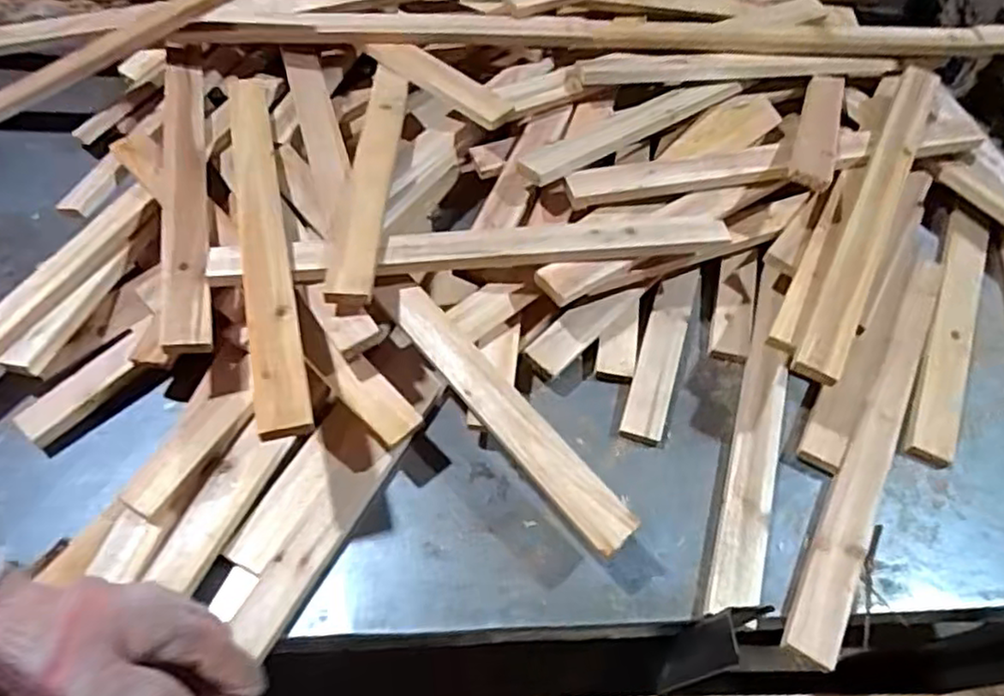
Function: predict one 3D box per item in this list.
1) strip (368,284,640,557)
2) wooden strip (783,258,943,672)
[{"bbox_3d":[-0.004,0.047,0.594,0.047,0.019,0.310,-34,64,-22],"label":"strip"},{"bbox_3d":[0.363,0.078,0.647,0.046,0.011,0.463,28,60,15],"label":"wooden strip"}]

